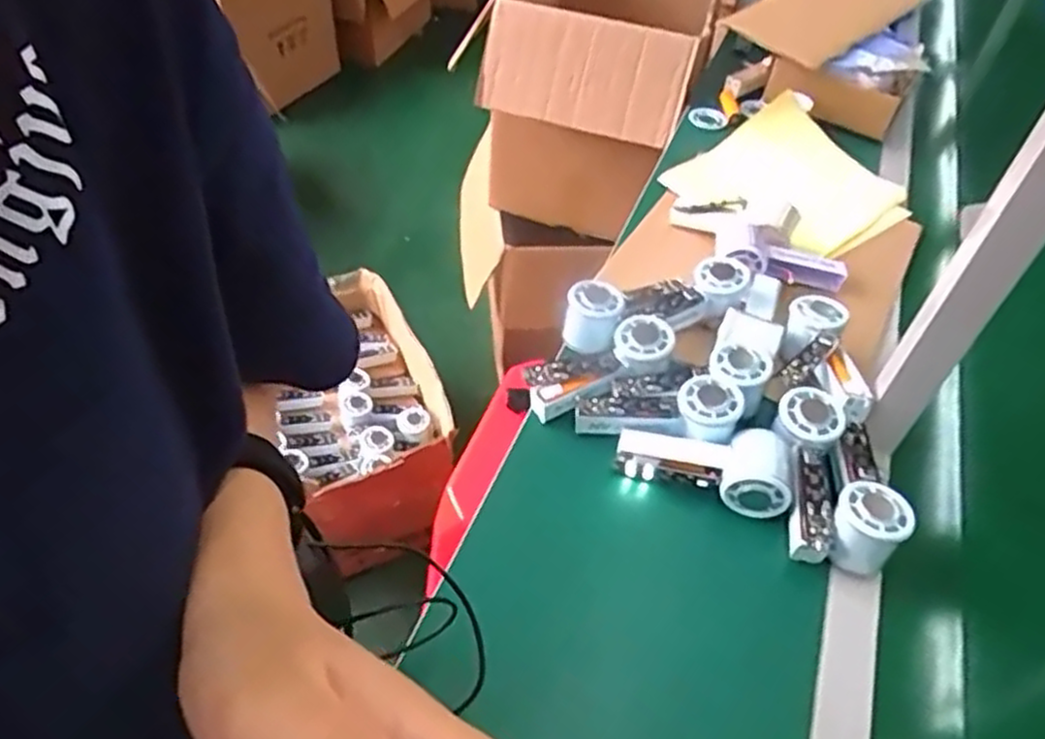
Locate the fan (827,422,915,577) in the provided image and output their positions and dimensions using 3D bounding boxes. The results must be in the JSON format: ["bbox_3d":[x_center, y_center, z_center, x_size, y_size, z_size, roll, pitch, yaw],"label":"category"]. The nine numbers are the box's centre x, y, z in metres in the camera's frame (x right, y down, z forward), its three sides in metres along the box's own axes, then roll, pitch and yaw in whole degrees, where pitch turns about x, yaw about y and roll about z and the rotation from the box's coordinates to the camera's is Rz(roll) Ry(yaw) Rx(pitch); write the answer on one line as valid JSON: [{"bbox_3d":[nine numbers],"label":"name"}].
[{"bbox_3d":[0.295,0.105,0.644,0.056,0.051,0.134,12,48,6],"label":"fan"}]

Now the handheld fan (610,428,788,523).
[{"bbox_3d":[0.166,0.084,0.672,0.154,0.053,0.066,20,49,13],"label":"handheld fan"}]

